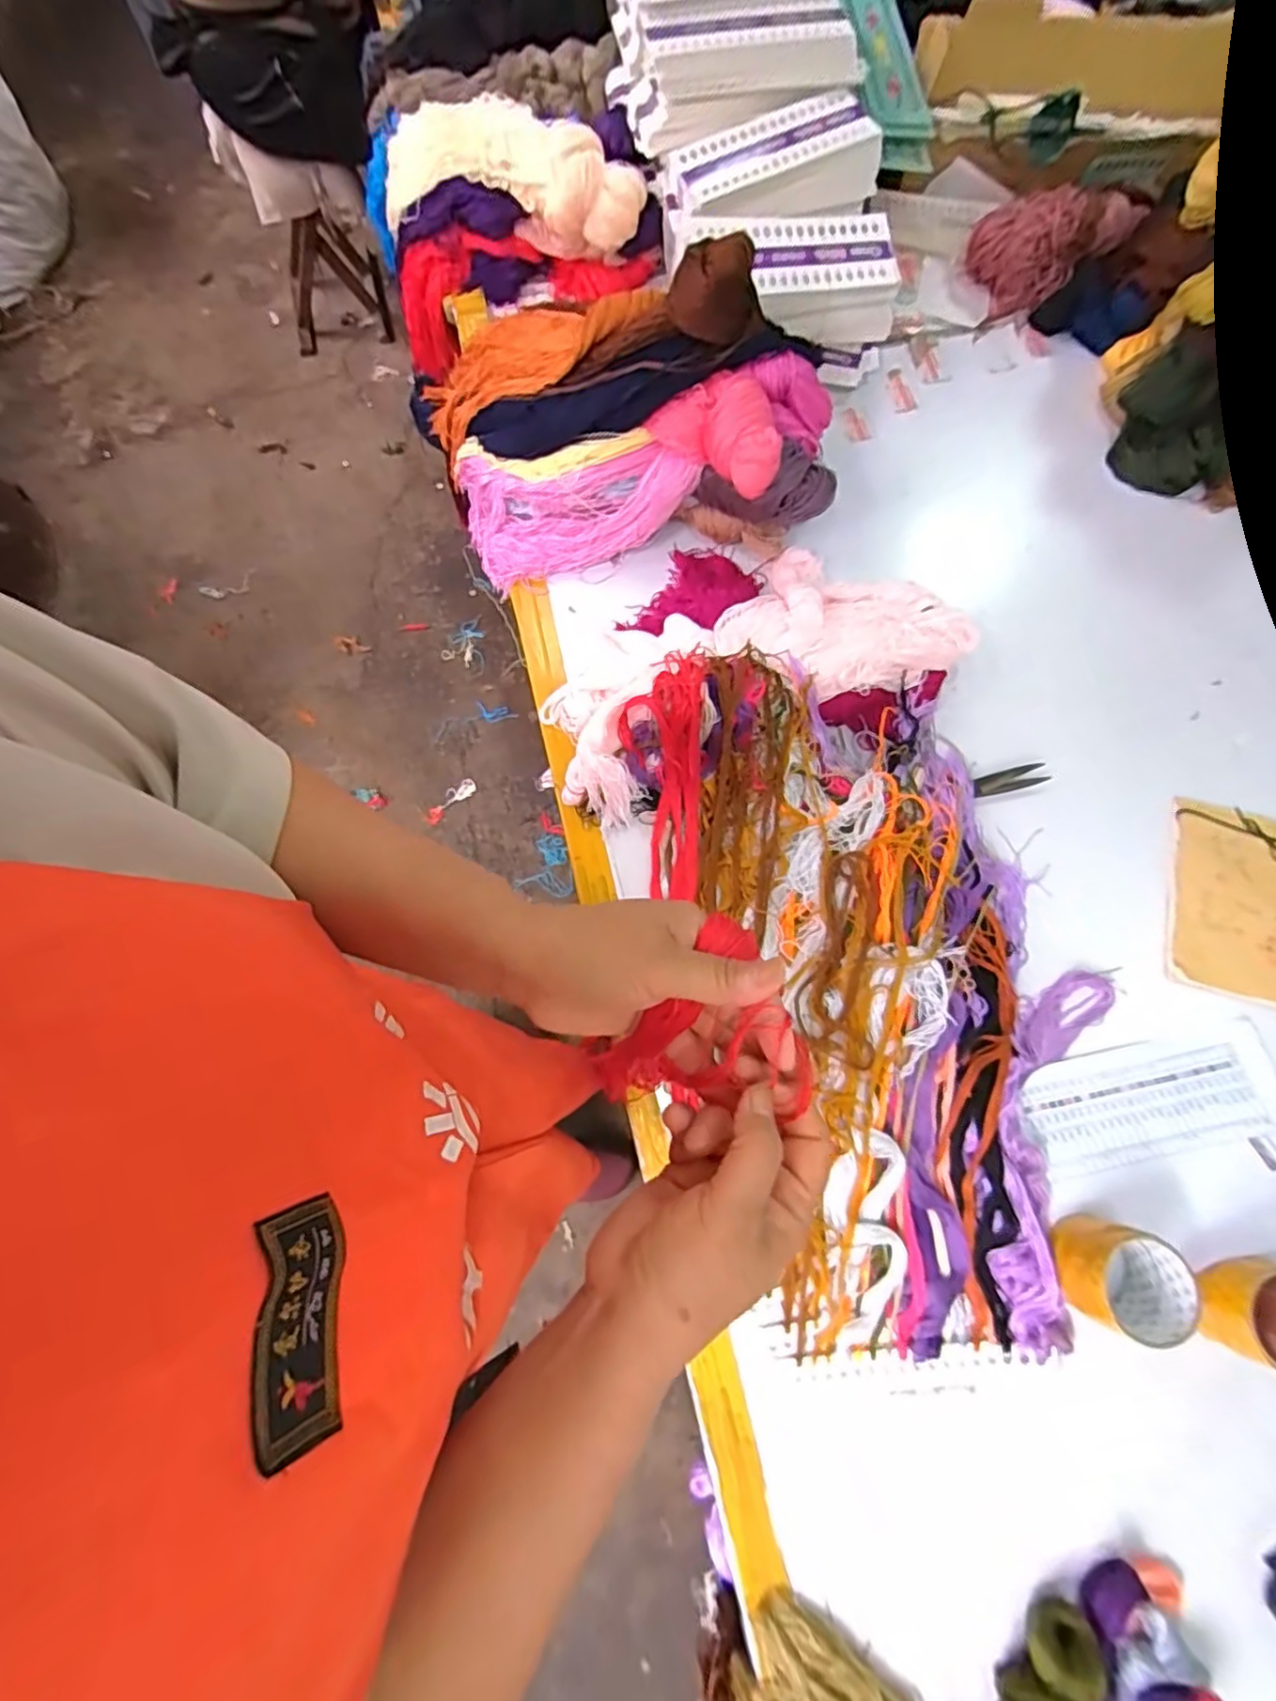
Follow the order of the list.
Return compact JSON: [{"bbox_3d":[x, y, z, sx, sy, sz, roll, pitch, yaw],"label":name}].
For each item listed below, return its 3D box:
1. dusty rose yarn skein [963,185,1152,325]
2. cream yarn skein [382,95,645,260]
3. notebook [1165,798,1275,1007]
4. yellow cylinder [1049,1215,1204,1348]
[{"bbox_3d":[0.580,-0.839,0.916,0.234,0.087,0.107,-16,76,-6],"label":"dusty rose yarn skein"},{"bbox_3d":[-0.169,-0.888,0.877,0.367,0.112,0.159,25,75,5],"label":"cream yarn skein"},{"bbox_3d":[0.655,0.053,0.713,0.148,0.022,0.215,17,75,3],"label":"notebook"},{"bbox_3d":[0.420,0.374,0.581,0.096,0.070,0.081,20,75,3],"label":"yellow cylinder"}]

